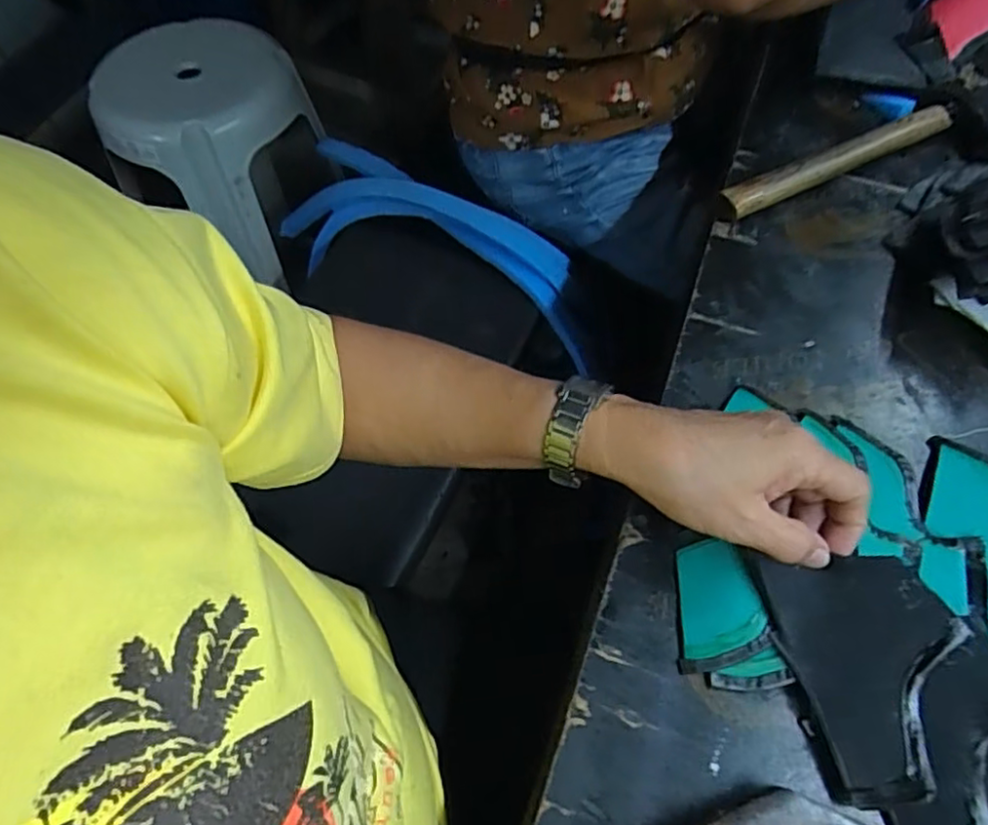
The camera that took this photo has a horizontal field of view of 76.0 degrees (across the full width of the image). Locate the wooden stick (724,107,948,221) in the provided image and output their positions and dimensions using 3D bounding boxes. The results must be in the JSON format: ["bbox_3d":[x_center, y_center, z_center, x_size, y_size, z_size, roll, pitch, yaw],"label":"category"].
[{"bbox_3d":[0.269,-0.196,0.496,0.198,0.027,0.021,-23,65,-11],"label":"wooden stick"}]

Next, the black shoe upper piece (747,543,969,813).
[{"bbox_3d":[0.183,0.121,0.305,0.077,0.005,0.115,-23,68,22],"label":"black shoe upper piece"}]

